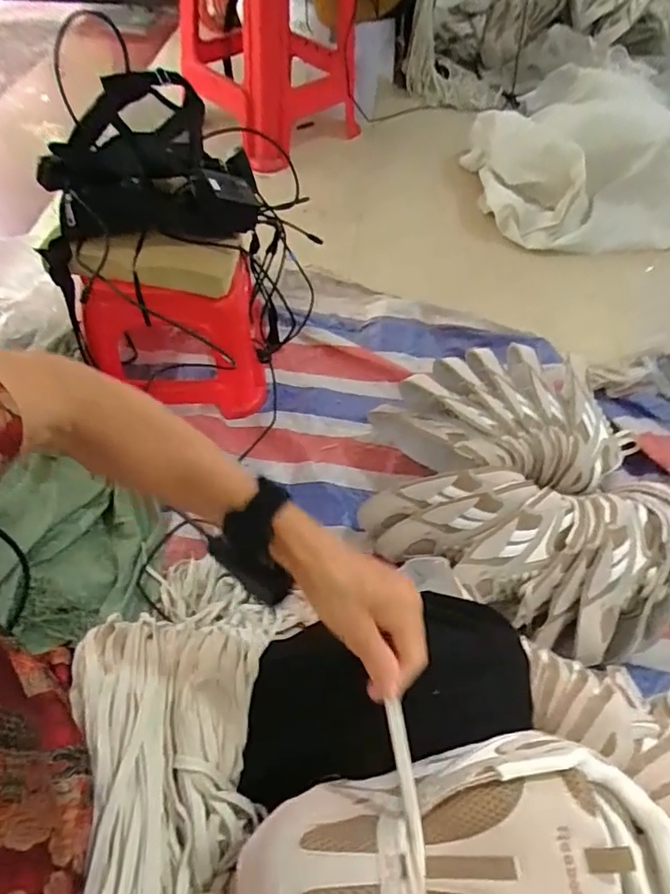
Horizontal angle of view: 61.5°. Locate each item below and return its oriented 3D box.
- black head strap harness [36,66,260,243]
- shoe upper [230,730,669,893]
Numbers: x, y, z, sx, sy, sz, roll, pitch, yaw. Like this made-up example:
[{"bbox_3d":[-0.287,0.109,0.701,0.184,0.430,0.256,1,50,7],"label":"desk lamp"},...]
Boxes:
[{"bbox_3d":[-0.276,-0.439,0.833,0.298,0.223,0.194,-12,56,-13],"label":"black head strap harness"},{"bbox_3d":[0.068,0.242,0.325,0.250,0.060,0.125,-8,55,4],"label":"shoe upper"}]

